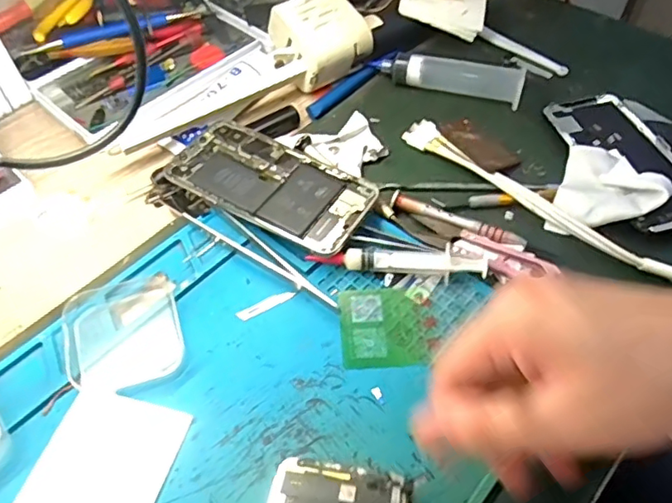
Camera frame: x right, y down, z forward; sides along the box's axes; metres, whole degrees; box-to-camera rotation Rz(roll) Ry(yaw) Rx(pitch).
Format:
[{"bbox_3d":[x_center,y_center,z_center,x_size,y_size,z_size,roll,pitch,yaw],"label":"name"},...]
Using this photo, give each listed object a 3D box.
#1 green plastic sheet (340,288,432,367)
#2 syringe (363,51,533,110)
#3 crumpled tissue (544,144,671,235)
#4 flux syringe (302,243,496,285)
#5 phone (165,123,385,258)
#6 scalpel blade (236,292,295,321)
[{"bbox_3d":[0.031,0.045,0.334,0.055,0.004,0.051,-3,54,-2],"label":"green plastic sheet"},{"bbox_3d":[0.093,-0.147,0.464,0.123,0.023,0.028,14,55,10],"label":"syringe"},{"bbox_3d":[0.192,-0.042,0.385,0.066,0.020,0.080,21,57,15],"label":"crumpled tissue"},{"bbox_3d":[0.041,0.004,0.355,0.112,0.017,0.019,4,54,3],"label":"flux syringe"},{"bbox_3d":[-0.045,-0.049,0.388,0.140,0.005,0.072,27,57,18],"label":"phone"},{"bbox_3d":[-0.044,0.033,0.348,0.037,0.004,0.008,-26,65,-17],"label":"scalpel blade"}]

